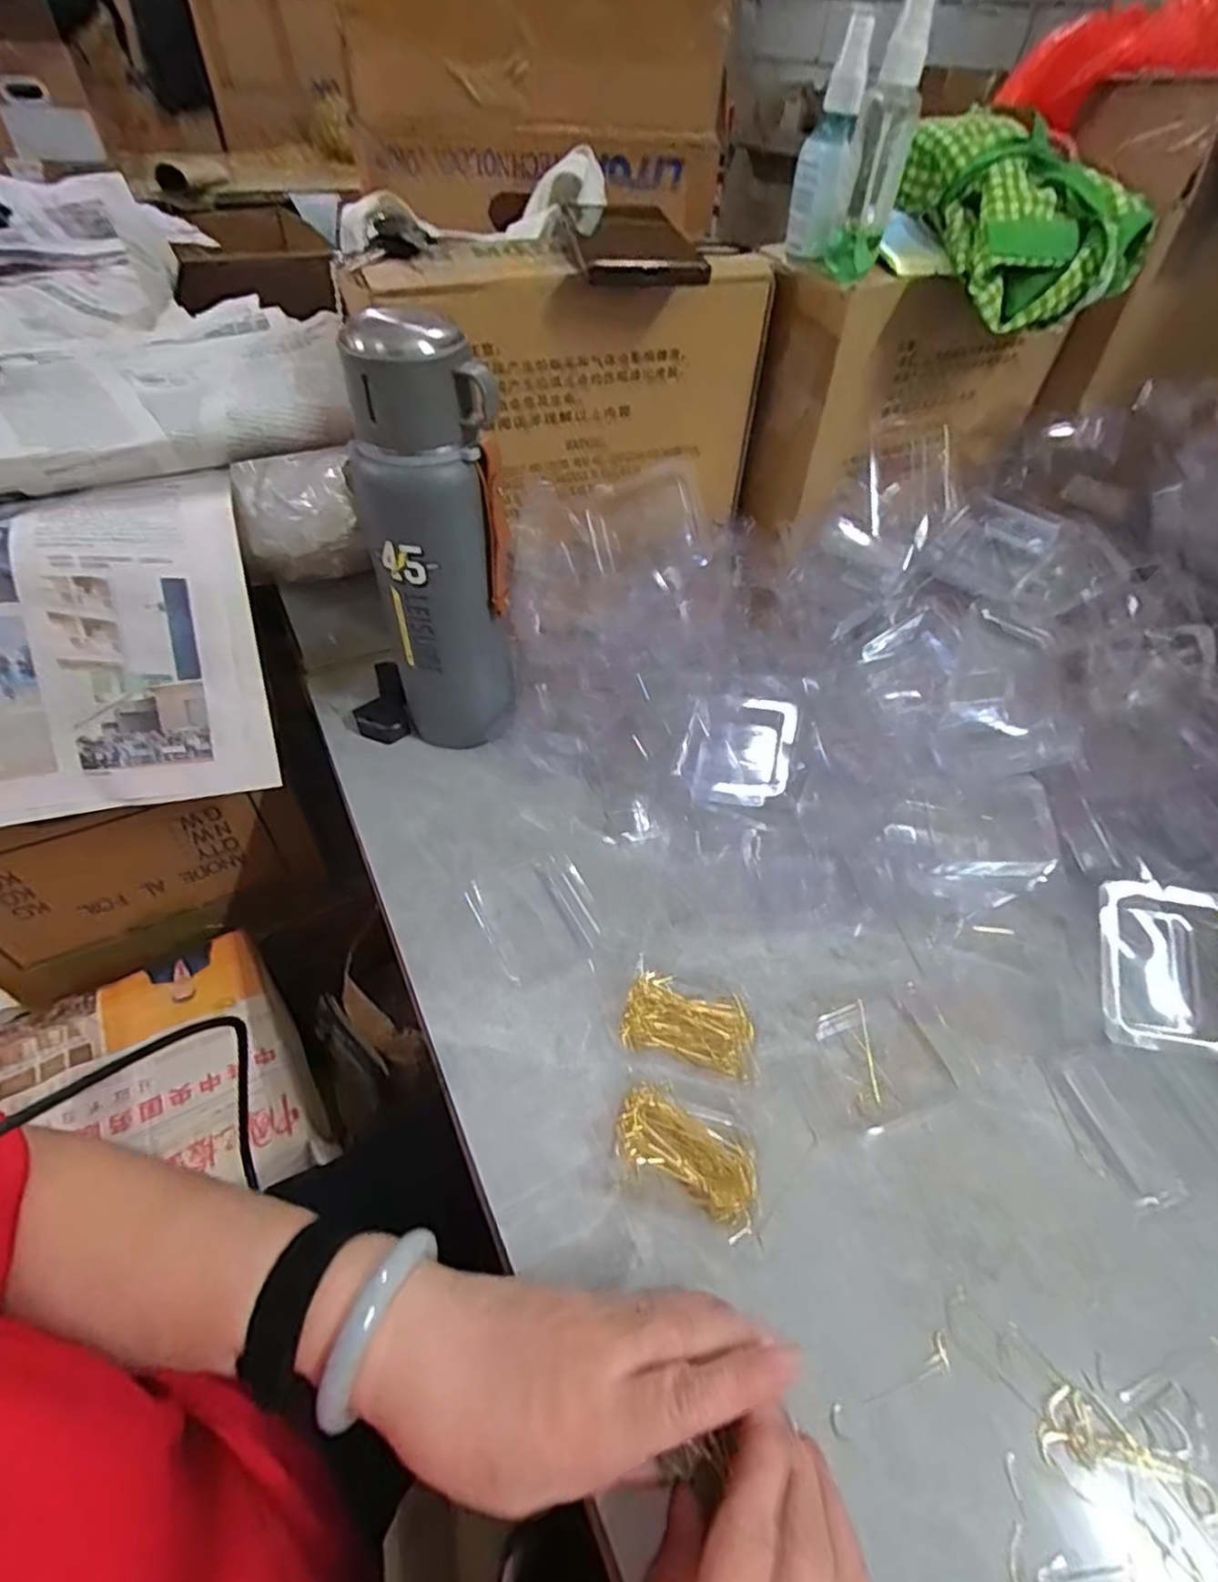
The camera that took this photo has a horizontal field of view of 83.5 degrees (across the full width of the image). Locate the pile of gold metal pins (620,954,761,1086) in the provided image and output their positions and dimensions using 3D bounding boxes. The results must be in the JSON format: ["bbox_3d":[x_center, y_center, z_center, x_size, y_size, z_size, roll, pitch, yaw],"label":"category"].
[{"bbox_3d":[0.046,0.129,0.382,0.074,0.014,0.053,13,50,7],"label":"pile of gold metal pins"}]

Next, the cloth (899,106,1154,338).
[{"bbox_3d":[0.280,-0.400,0.470,0.132,0.058,0.182,-10,66,-12],"label":"cloth"}]

